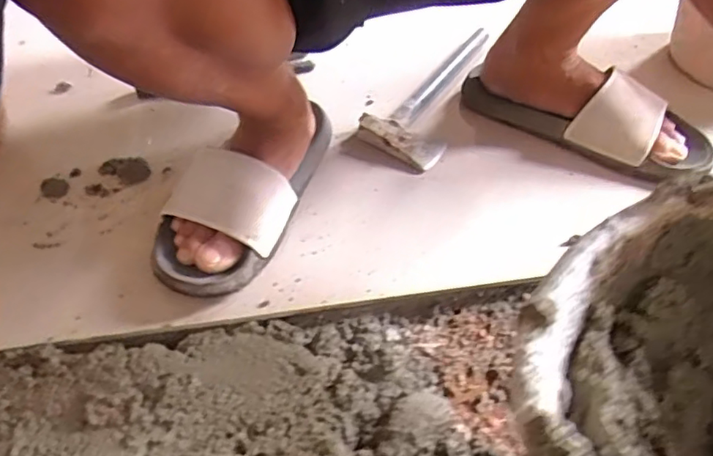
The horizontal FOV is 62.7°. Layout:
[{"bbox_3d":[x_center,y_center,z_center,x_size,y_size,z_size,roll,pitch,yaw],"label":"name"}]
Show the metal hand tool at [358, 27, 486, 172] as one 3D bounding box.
[{"bbox_3d":[0.091,-0.171,0.706,0.090,0.026,0.282,16,48,17],"label":"metal hand tool"}]

